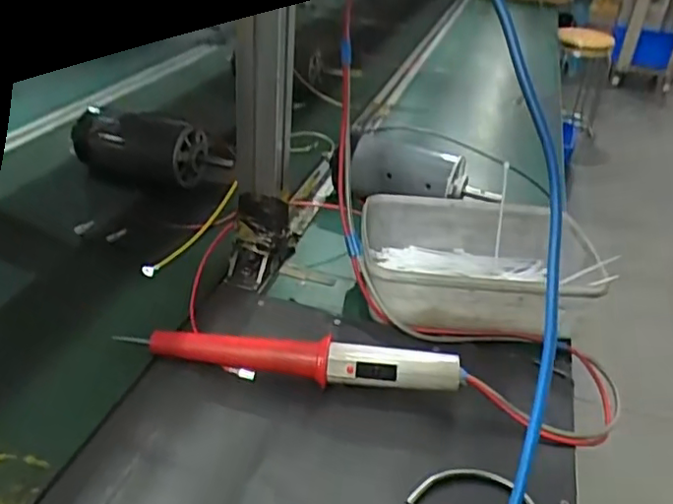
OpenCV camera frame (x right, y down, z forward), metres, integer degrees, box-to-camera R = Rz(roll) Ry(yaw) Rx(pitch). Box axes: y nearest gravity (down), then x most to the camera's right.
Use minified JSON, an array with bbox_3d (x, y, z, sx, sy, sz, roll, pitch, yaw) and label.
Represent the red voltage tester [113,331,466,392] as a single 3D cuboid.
[{"bbox_3d":[-0.037,0.089,0.506,0.269,0.040,0.025,8,31,3],"label":"red voltage tester"}]

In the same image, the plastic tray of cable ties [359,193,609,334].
[{"bbox_3d":[0.137,0.012,0.627,0.220,0.066,0.160,5,31,-3],"label":"plastic tray of cable ties"}]

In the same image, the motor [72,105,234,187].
[{"bbox_3d":[-0.232,-0.129,0.794,0.202,0.079,0.065,11,32,11],"label":"motor"}]

